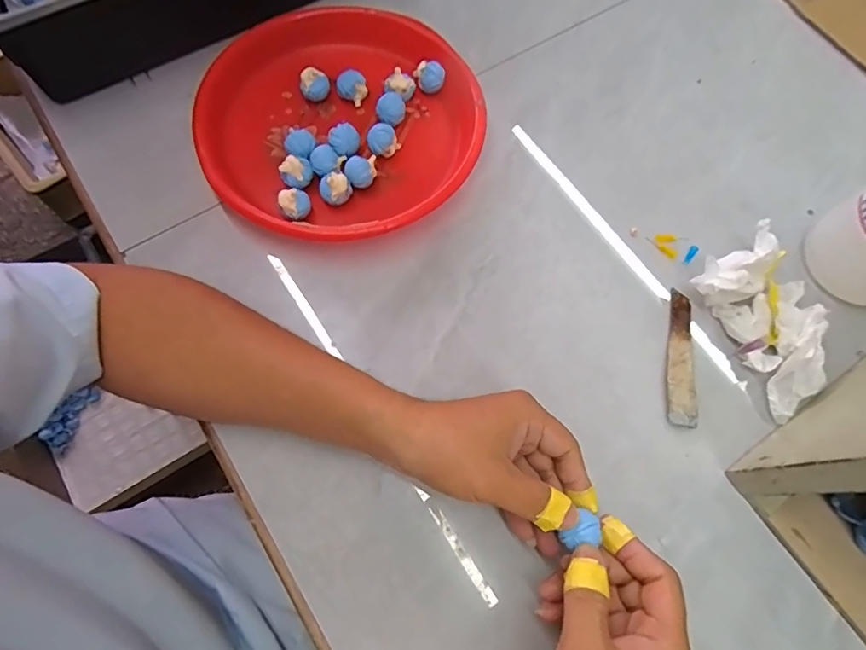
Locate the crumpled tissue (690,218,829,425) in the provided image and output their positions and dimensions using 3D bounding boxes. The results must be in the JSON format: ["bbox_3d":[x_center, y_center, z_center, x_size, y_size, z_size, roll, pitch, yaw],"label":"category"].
[{"bbox_3d":[0.281,-0.004,0.415,0.083,0.042,0.132,-28,73,-11],"label":"crumpled tissue"}]

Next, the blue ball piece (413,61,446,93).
[{"bbox_3d":[-0.004,-0.243,0.495,0.030,0.027,0.022,1,70,-1],"label":"blue ball piece"}]

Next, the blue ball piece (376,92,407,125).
[{"bbox_3d":[-0.040,-0.201,0.478,0.028,0.026,0.023,-3,70,-3],"label":"blue ball piece"}]

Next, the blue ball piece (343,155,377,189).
[{"bbox_3d":[-0.065,-0.137,0.458,0.030,0.021,0.025,-15,71,-7],"label":"blue ball piece"}]

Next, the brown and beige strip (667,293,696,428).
[{"bbox_3d":[0.206,0.025,0.421,0.024,0.004,0.118,11,67,-4],"label":"brown and beige strip"}]

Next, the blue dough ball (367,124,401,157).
[{"bbox_3d":[-0.046,-0.168,0.466,0.027,0.027,0.022,10,70,2],"label":"blue dough ball"}]

